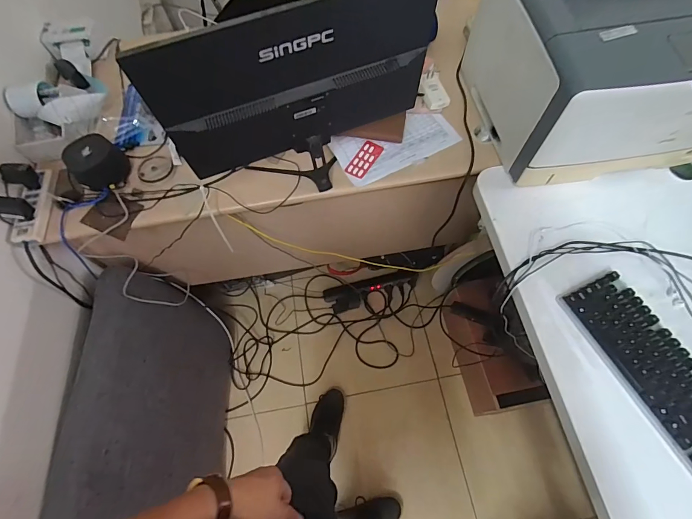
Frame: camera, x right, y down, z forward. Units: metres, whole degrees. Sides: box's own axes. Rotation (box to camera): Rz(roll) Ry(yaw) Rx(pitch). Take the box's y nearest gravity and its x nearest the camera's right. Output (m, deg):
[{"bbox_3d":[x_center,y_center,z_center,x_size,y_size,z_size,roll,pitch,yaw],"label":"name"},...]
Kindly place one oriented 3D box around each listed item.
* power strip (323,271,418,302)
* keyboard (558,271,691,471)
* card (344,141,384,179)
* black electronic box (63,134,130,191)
[{"bbox_3d":[0.099,0.106,1.462,0.380,0.053,0.058,-13,65,-5],"label":"power strip"},{"bbox_3d":[0.550,0.220,0.599,0.126,0.022,0.422,-23,66,-10],"label":"keyboard"},{"bbox_3d":[0.044,-0.238,0.855,0.049,0.004,0.107,30,71,10],"label":"card"},{"bbox_3d":[-0.571,-0.222,0.824,0.107,0.067,0.113,41,72,18],"label":"black electronic box"}]

